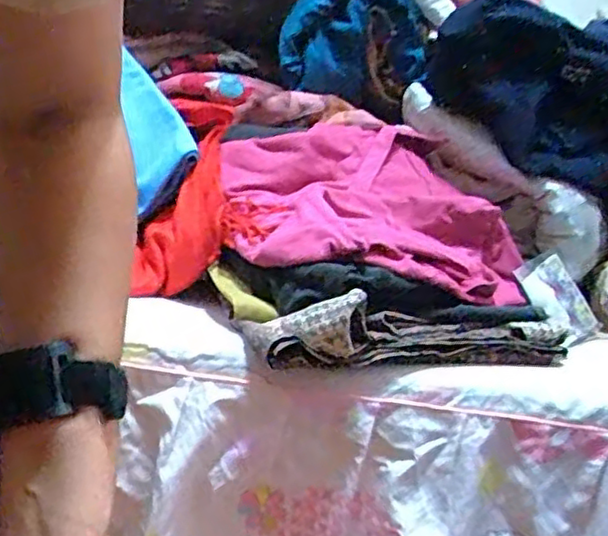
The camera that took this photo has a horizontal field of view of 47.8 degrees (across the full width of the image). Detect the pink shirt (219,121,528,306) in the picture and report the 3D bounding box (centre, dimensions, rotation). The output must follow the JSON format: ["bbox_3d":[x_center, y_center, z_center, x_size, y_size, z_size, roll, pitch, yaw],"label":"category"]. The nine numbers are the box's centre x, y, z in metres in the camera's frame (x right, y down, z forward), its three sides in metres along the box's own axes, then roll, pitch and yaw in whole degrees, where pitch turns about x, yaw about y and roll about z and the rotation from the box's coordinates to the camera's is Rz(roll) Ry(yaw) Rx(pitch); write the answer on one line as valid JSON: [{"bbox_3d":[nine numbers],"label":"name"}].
[{"bbox_3d":[0.057,-0.058,0.613,0.246,0.119,0.195,0,14,-34],"label":"pink shirt"}]

